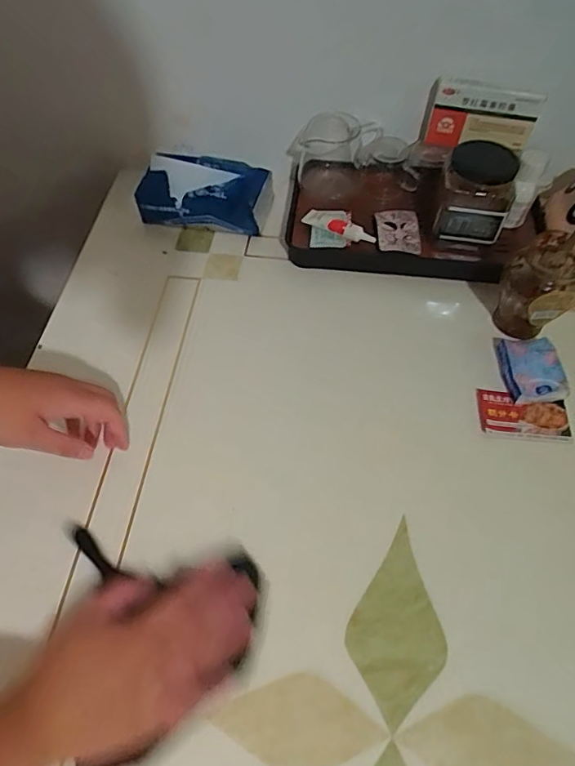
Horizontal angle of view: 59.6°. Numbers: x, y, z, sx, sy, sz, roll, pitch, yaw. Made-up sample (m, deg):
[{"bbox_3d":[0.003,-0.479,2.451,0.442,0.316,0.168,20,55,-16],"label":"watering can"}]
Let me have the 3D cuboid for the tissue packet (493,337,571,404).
[{"bbox_3d":[0.258,-0.014,0.538,0.060,0.028,0.077,-2,62,-3],"label":"tissue packet"}]

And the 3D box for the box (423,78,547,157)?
[{"bbox_3d":[0.227,-0.312,0.591,0.121,0.082,0.021,19,63,8],"label":"box"}]

